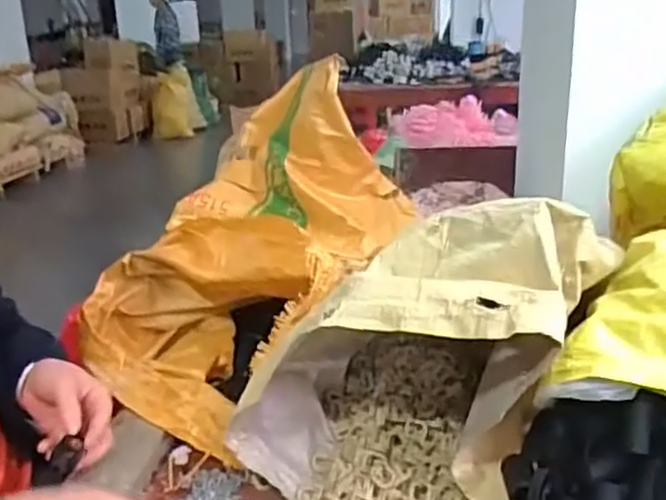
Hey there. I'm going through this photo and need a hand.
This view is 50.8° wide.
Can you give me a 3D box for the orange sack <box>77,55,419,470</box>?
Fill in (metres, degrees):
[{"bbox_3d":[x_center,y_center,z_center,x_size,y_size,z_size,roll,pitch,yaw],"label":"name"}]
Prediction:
[{"bbox_3d":[-0.147,-0.030,0.966,0.366,0.326,0.543,3,20,16],"label":"orange sack"}]

